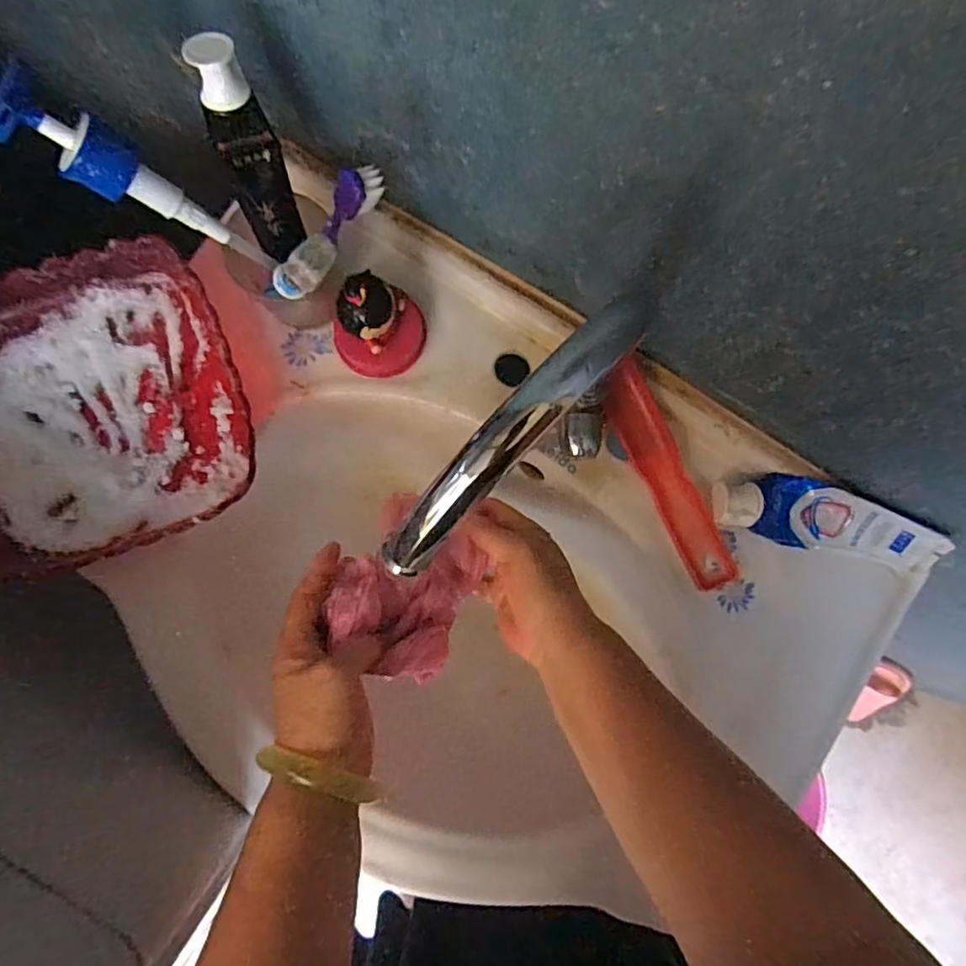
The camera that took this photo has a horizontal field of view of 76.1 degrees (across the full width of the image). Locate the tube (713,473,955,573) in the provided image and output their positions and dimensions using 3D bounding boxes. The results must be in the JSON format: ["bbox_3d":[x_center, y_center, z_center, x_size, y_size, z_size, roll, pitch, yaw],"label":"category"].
[{"bbox_3d":[0.243,0.025,0.437,0.157,0.036,0.048,12,85,-1],"label":"tube"}]

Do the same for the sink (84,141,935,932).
[{"bbox_3d":[-0.014,0.072,0.492,0.546,0.143,0.399,35,85,1],"label":"sink"}]

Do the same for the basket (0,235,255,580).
[{"bbox_3d":[-0.274,-0.052,0.432,0.210,0.049,0.202,-19,86,-3],"label":"basket"}]

